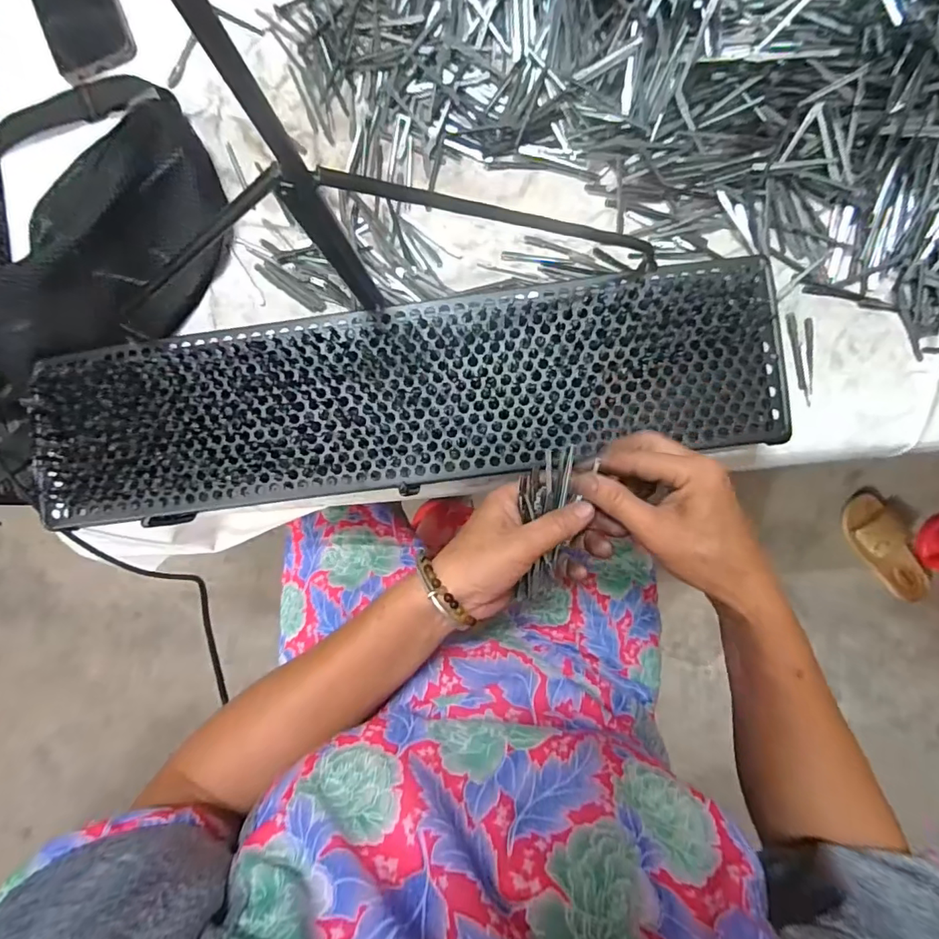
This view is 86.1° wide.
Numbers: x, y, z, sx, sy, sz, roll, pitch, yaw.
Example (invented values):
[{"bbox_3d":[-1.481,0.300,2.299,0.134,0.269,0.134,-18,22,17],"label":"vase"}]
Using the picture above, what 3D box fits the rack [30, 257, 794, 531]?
[{"bbox_3d":[-0.050,-0.057,0.390,0.573,0.033,0.143,-7,91,4],"label":"rack"}]

